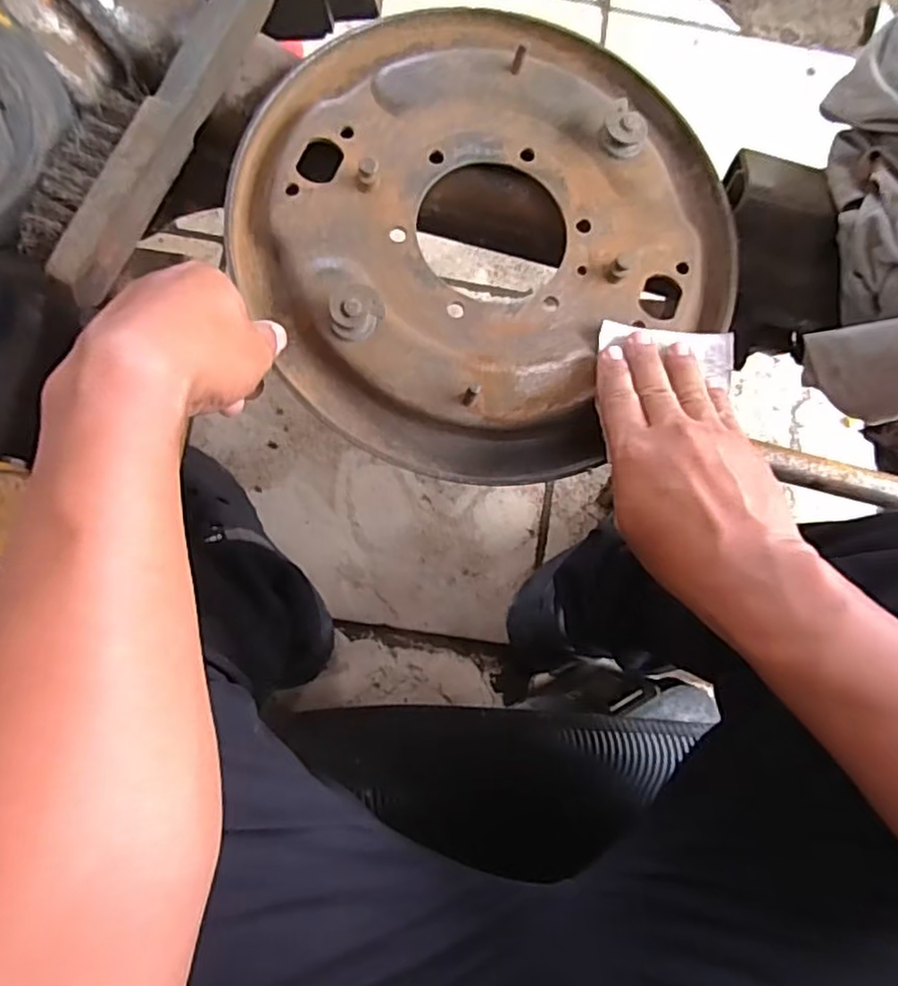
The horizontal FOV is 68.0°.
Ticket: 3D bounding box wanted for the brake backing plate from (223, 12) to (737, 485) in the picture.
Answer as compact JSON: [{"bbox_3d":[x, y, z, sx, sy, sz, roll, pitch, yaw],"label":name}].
[{"bbox_3d":[0.020,-0.165,0.400,0.287,0.032,0.283,1,83,-5],"label":"brake backing plate"}]

